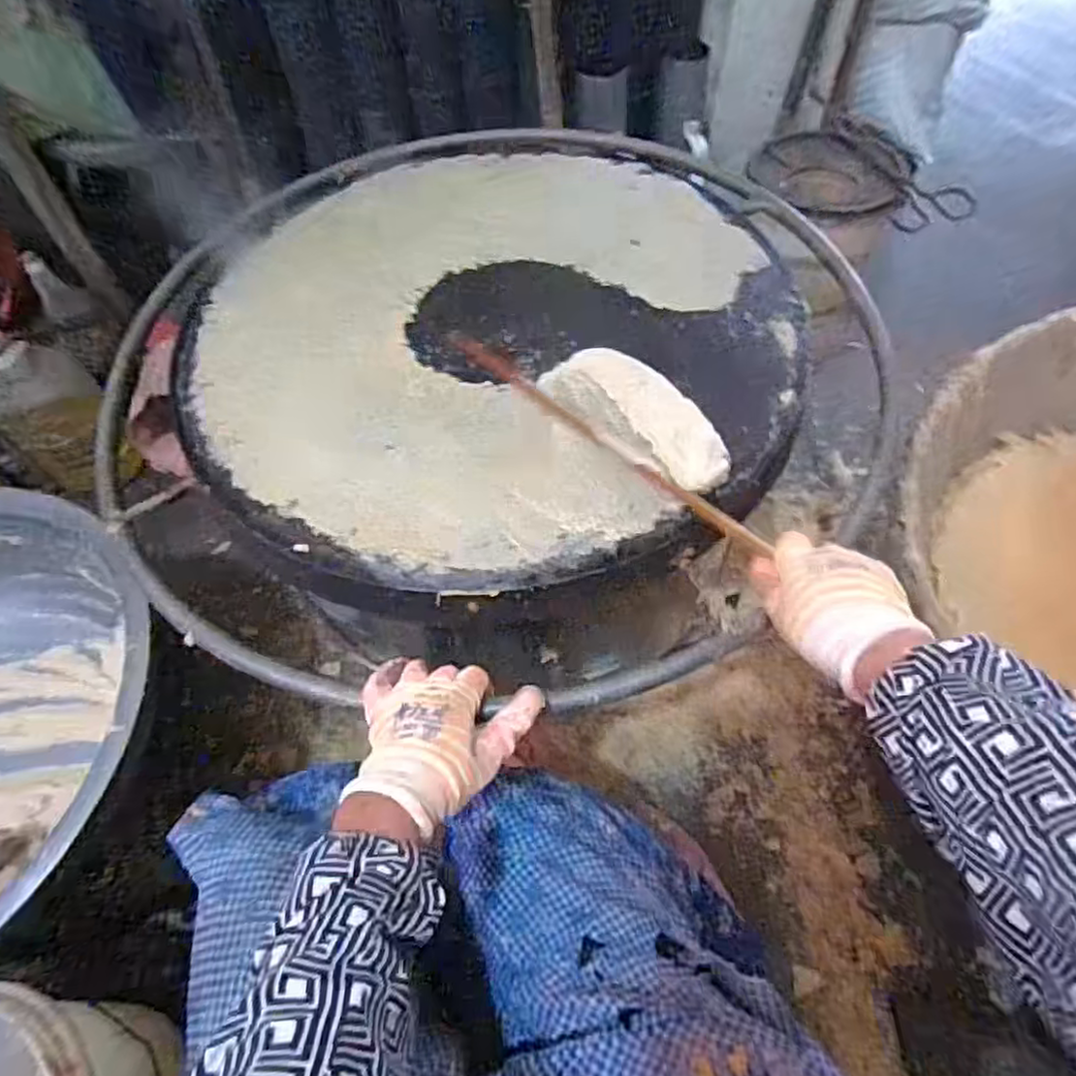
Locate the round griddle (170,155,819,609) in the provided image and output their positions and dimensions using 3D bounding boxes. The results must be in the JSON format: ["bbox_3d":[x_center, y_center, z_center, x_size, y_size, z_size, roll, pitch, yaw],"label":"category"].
[{"bbox_3d":[-0.045,-0.219,0.680,0.594,0.041,0.616,-2,57,3],"label":"round griddle"}]

